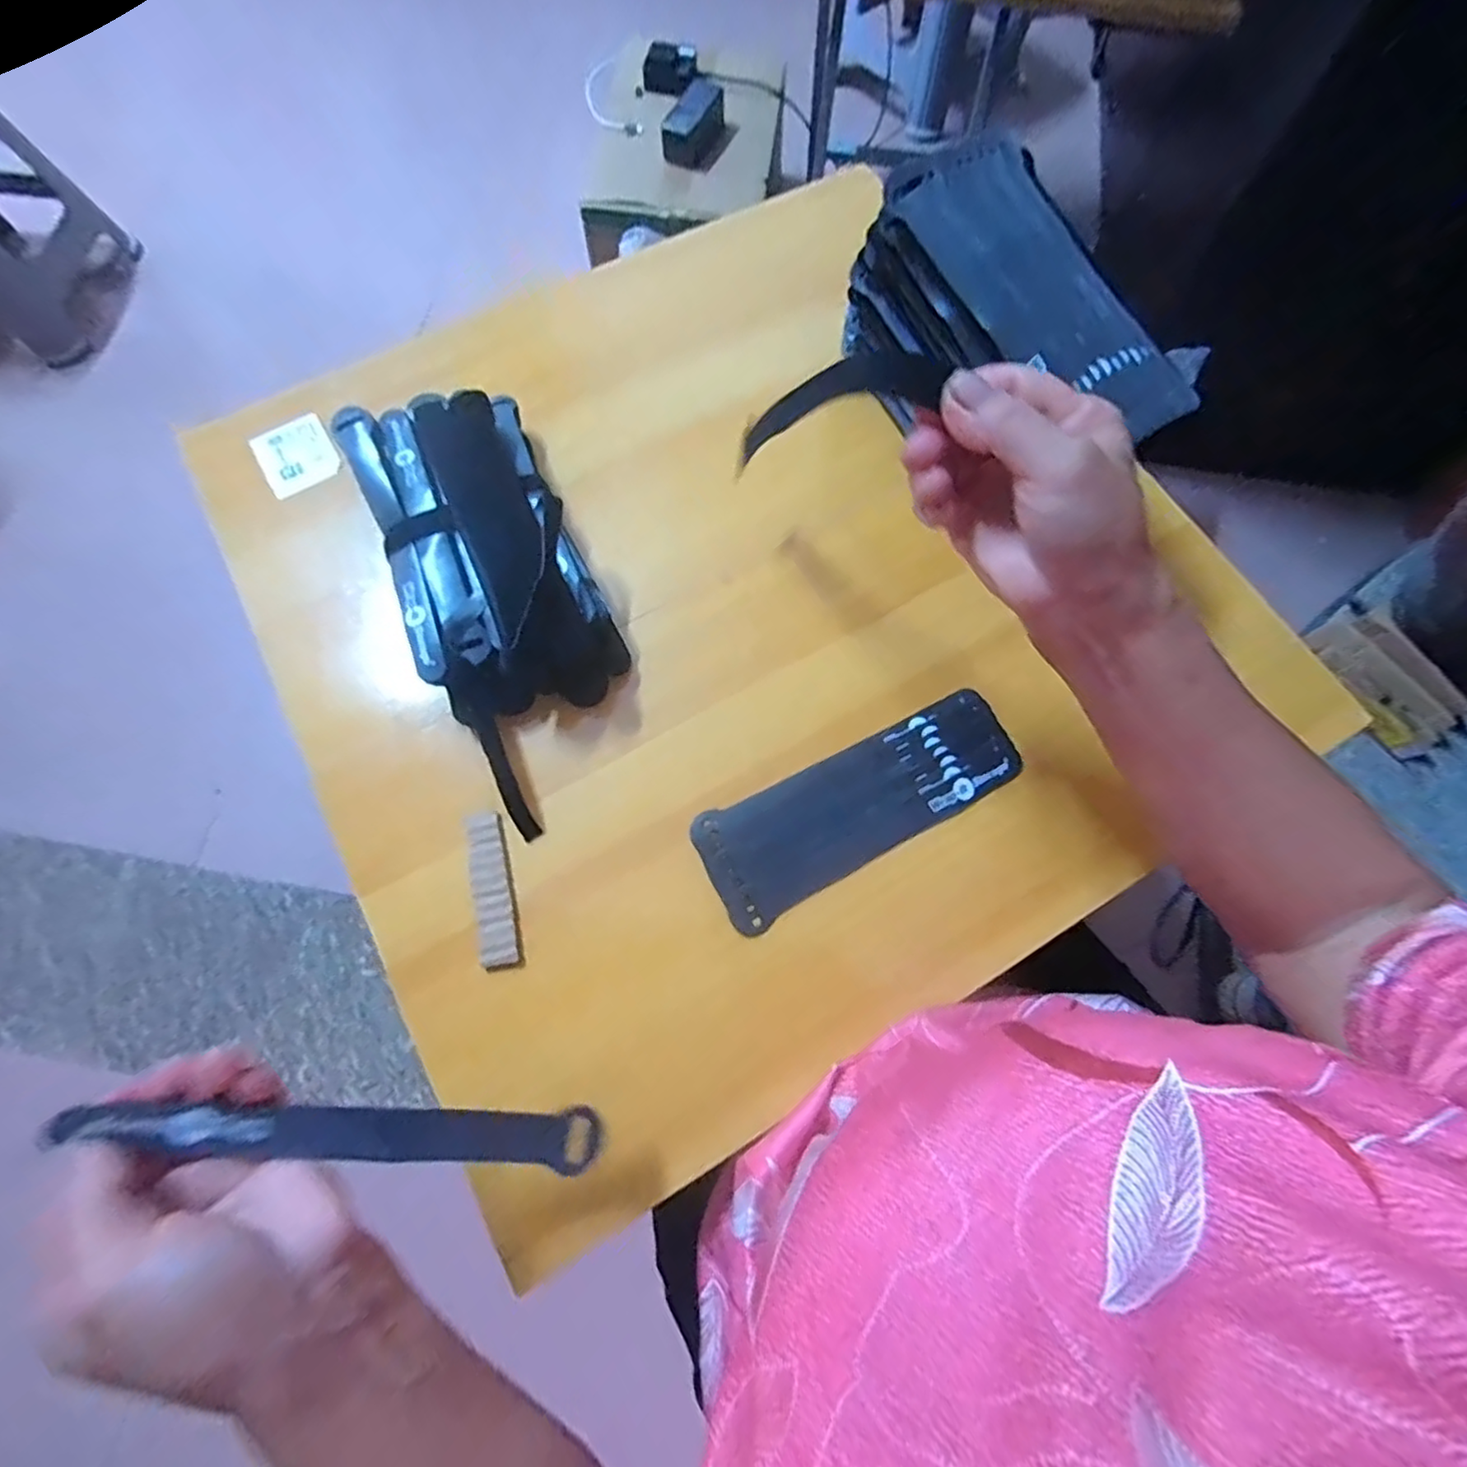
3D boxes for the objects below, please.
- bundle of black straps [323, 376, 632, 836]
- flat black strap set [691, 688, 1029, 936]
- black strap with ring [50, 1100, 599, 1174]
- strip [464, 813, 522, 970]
[{"bbox_3d":[-0.149,-0.094,0.416,0.115,0.045,0.296,-24,74,-8],"label":"bundle of black straps"},{"bbox_3d":[0.078,0.042,0.401,0.199,0.008,0.068,-26,74,-9],"label":"flat black strap set"},{"bbox_3d":[-0.151,0.162,0.272,0.197,0.006,0.023,17,70,-22],"label":"black strap with ring"},{"bbox_3d":[-0.138,0.089,0.378,0.020,0.006,0.086,-14,72,-5],"label":"strip"}]

